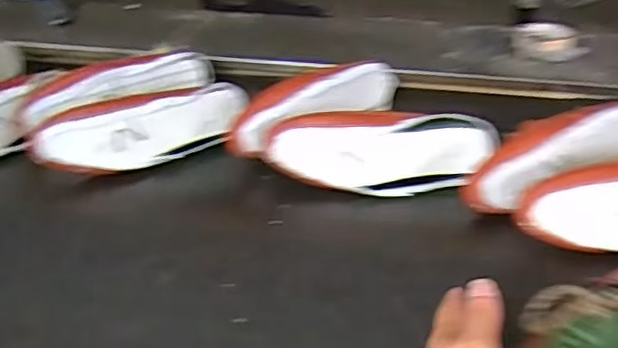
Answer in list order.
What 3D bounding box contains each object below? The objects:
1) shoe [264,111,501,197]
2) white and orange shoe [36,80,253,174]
[{"bbox_3d":[0.088,-0.029,0.742,0.270,0.067,0.096,0,36,0],"label":"shoe"},{"bbox_3d":[-0.218,-0.064,0.808,0.282,0.067,0.075,-17,39,-23],"label":"white and orange shoe"}]

